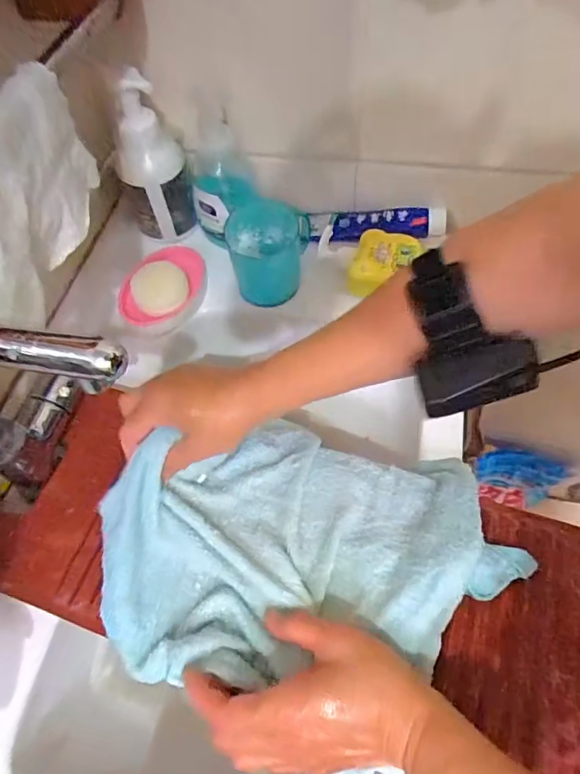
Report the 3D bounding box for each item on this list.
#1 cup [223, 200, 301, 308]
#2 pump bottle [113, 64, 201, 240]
[{"bbox_3d":[-0.027,-0.156,0.566,0.081,0.075,0.090,-12,58,-3],"label":"cup"},{"bbox_3d":[-0.162,-0.263,0.563,0.075,0.180,0.057,-13,58,-4],"label":"pump bottle"}]

